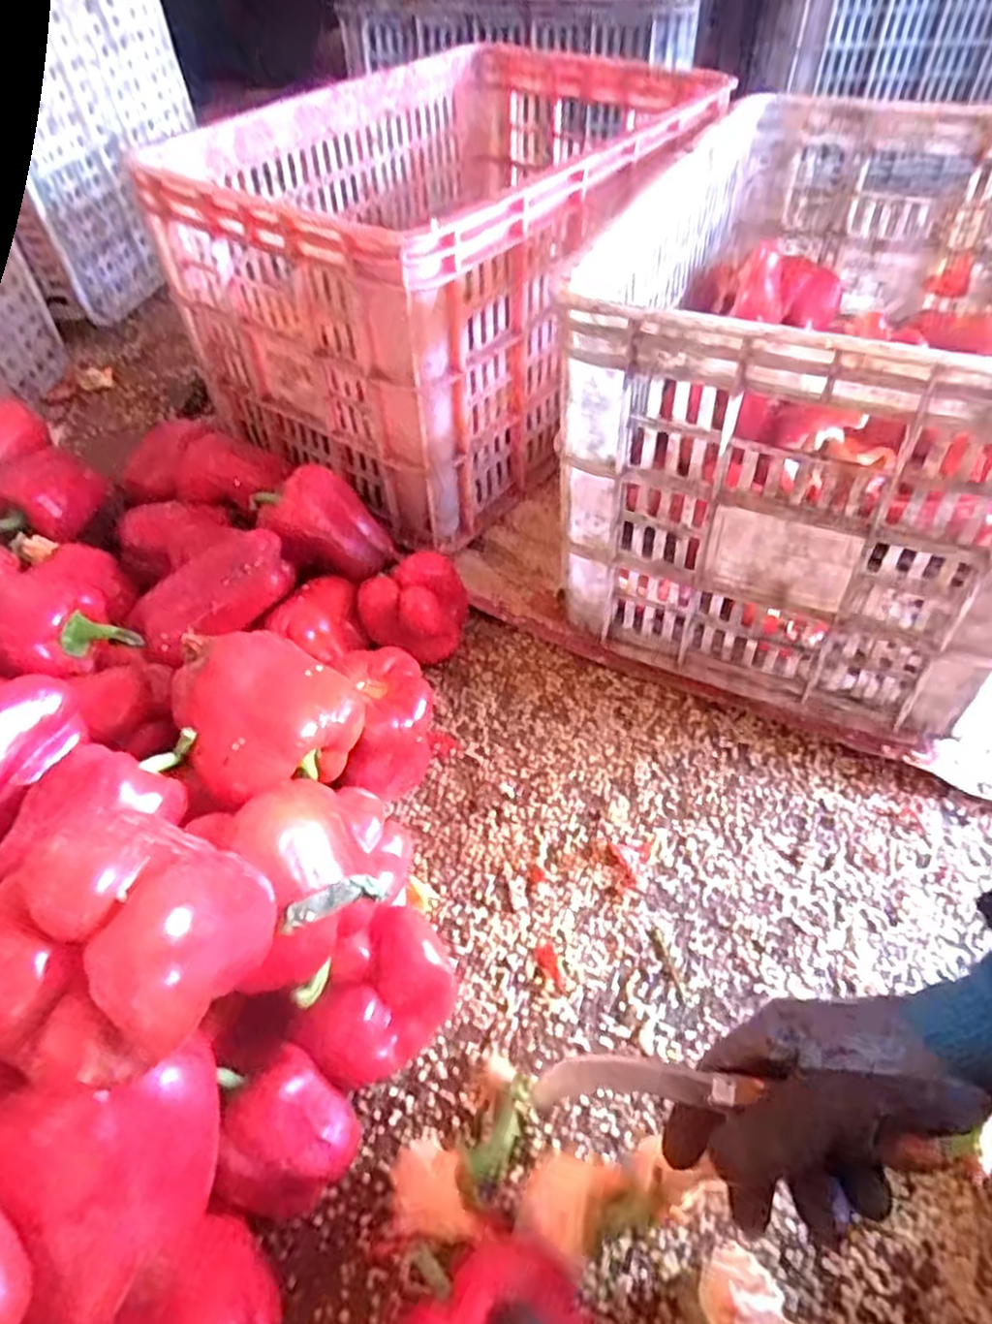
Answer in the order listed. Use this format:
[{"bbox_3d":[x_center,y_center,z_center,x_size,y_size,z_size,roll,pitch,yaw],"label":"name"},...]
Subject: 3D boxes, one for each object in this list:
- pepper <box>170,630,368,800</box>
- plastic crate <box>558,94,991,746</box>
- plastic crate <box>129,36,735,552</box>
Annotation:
[{"bbox_3d":[-0.147,0.041,0.474,0.101,0.074,0.102,-2,50,2],"label":"pepper"},{"bbox_3d":[0.283,-0.257,0.644,0.352,0.297,0.508,20,54,19],"label":"plastic crate"},{"bbox_3d":[-0.032,-0.438,0.797,0.357,0.252,0.526,28,57,24],"label":"plastic crate"}]

